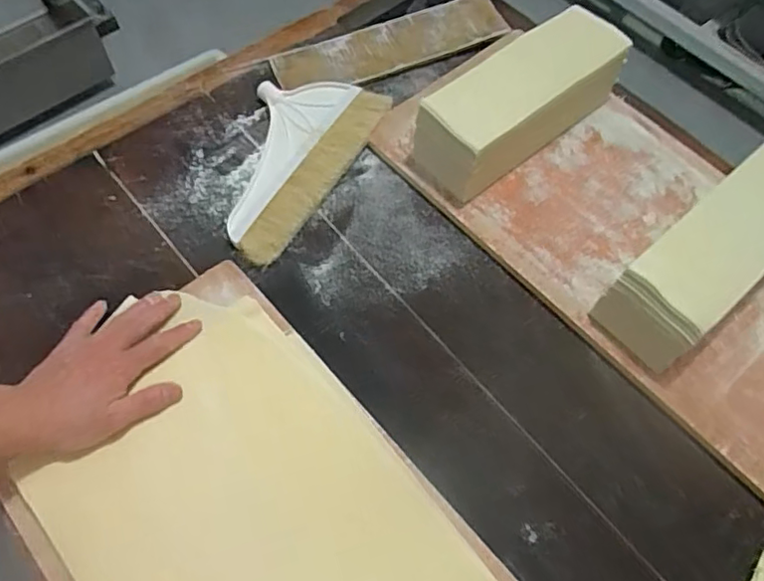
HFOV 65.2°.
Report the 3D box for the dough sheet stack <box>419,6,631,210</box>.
[{"bbox_3d":[0.164,-0.230,0.716,0.276,0.104,0.096,-37,70,-20],"label":"dough sheet stack"}]

